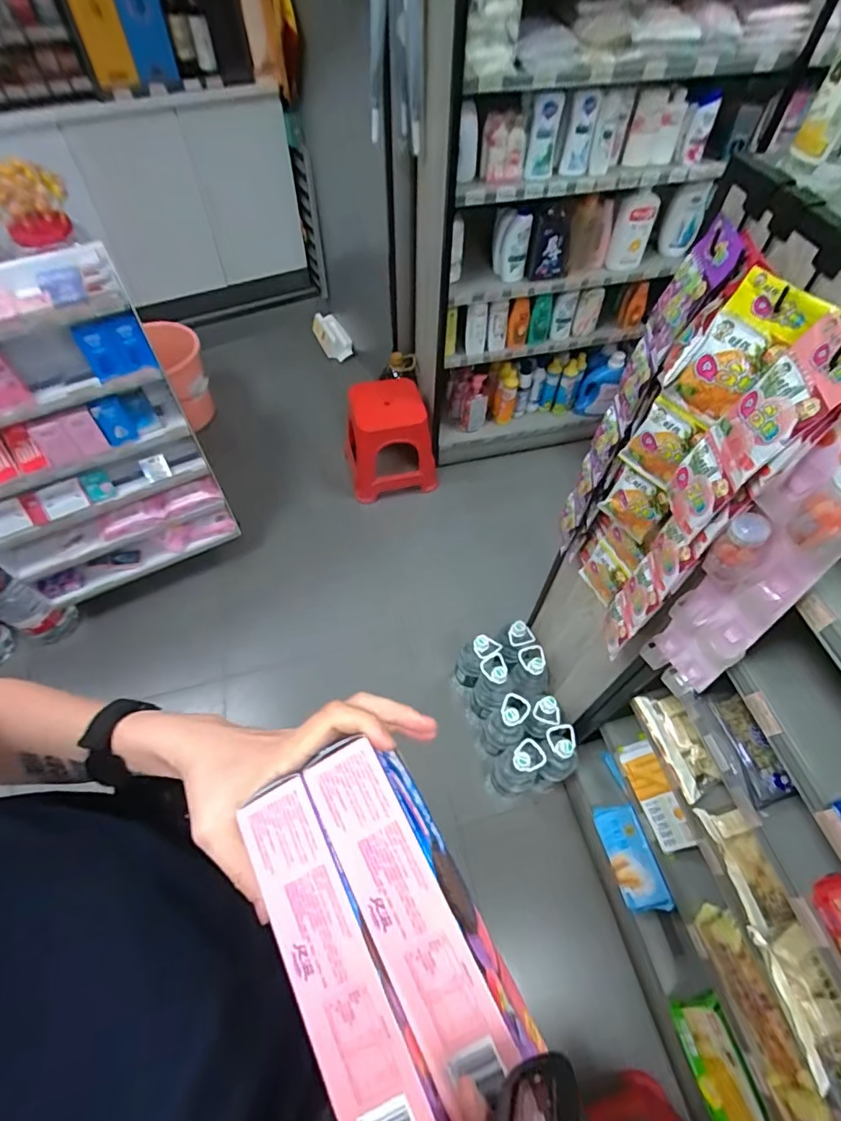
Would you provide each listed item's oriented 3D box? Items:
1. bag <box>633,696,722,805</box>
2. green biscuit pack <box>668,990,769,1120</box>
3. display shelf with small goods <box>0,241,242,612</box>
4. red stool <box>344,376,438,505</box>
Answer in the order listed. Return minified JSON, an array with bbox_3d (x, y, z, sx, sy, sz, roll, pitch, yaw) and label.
[{"bbox_3d":[0.478,0.337,0.940,0.074,0.039,0.185,-13,58,-9],"label":"bag"},{"bbox_3d":[0.582,0.986,0.992,0.030,0.127,0.202,11,47,-35],"label":"green biscuit pack"},{"bbox_3d":[-0.911,-0.266,1.322,0.604,0.847,0.216,-21,60,-14],"label":"display shelf with small goods"},{"bbox_3d":[-0.128,-0.461,1.904,0.294,0.364,0.299,-15,59,-11],"label":"red stool"}]

